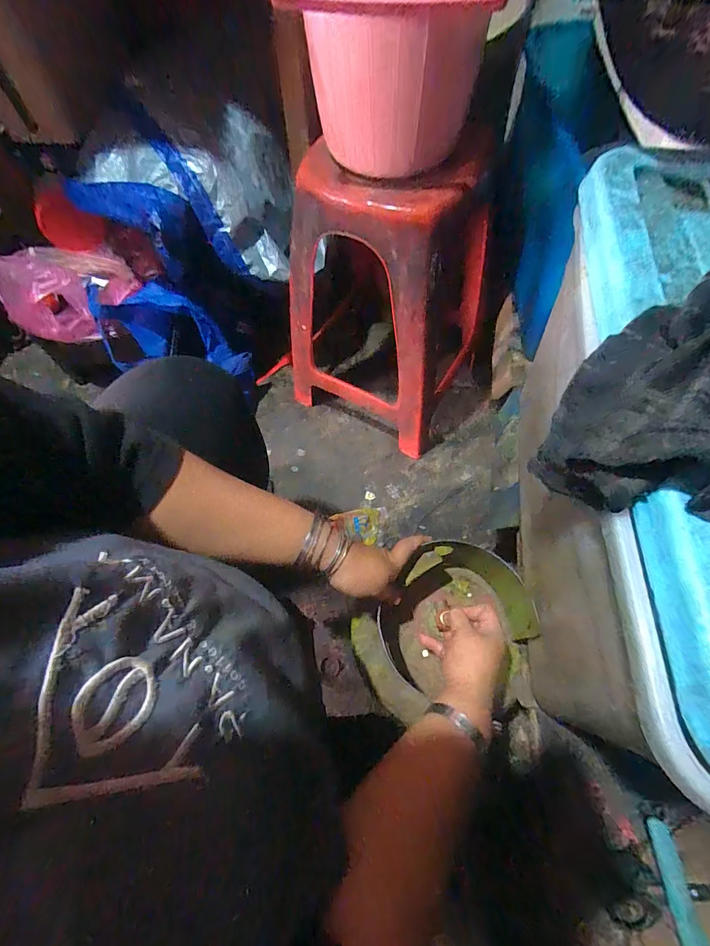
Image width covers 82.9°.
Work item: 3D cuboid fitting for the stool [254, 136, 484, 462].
[{"bbox_3d":[0.052,-0.307,0.752,0.307,0.474,0.258,27,68,17],"label":"stool"}]

